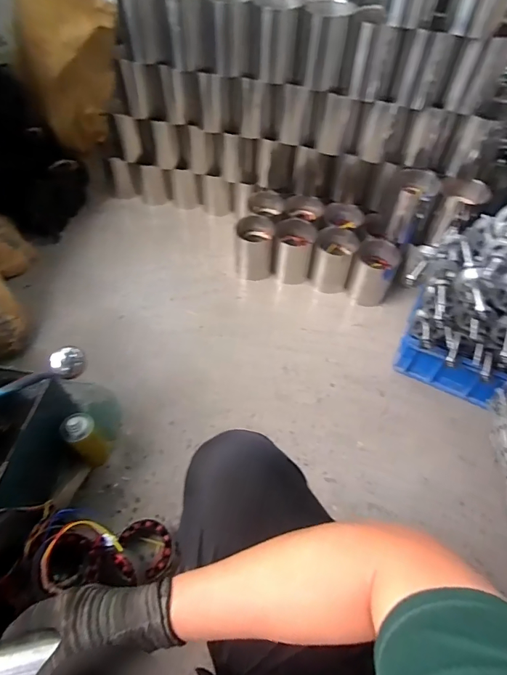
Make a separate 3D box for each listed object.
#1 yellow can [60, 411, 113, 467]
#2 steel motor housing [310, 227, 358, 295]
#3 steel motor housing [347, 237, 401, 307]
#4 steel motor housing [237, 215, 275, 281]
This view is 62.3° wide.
[{"bbox_3d":[-0.358,0.218,0.901,0.063,0.157,0.062,0,55,-1],"label":"yellow can"},{"bbox_3d":[0.243,-0.235,1.280,0.116,0.160,0.114,14,56,9],"label":"steel motor housing"},{"bbox_3d":[0.356,-0.192,1.253,0.115,0.167,0.114,21,57,14],"label":"steel motor housing"},{"bbox_3d":[0.004,-0.270,1.302,0.116,0.184,0.097,1,55,0],"label":"steel motor housing"}]

